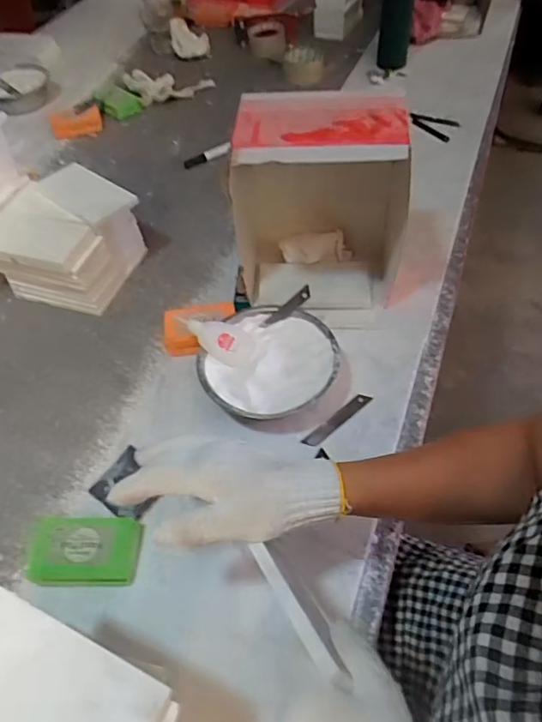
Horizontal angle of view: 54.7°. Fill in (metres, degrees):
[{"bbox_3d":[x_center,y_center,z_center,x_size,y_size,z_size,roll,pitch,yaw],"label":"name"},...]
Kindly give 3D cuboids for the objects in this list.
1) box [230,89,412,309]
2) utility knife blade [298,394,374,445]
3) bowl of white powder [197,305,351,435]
[{"bbox_3d":[0.061,-0.168,0.654,0.191,0.263,0.131,1,54,5],"label":"box"},{"bbox_3d":[0.078,0.068,0.612,0.099,0.004,0.019,-36,53,-23],"label":"utility knife blade"},{"bbox_3d":[0.007,0.014,0.626,0.157,0.051,0.155,-2,54,3],"label":"bowl of white powder"}]

